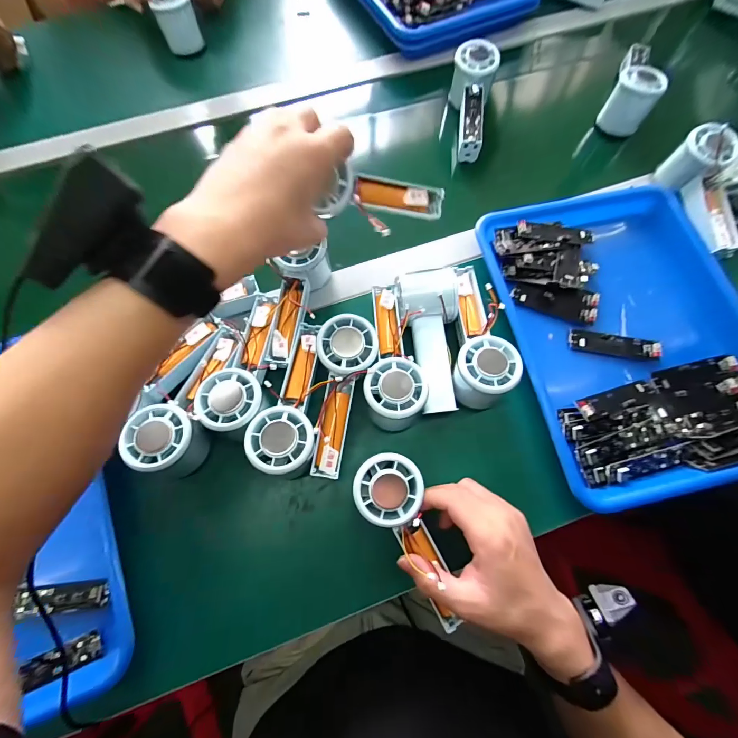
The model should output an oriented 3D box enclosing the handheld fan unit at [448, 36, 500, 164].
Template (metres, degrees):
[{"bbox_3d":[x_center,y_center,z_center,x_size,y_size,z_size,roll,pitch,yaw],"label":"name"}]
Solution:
[{"bbox_3d":[0.141,-0.359,0.478,0.054,0.049,0.157,3,84,1],"label":"handheld fan unit"}]

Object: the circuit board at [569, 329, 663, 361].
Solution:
[{"bbox_3d":[0.265,-0.027,0.379,0.090,0.010,0.025,9,71,4],"label":"circuit board"}]

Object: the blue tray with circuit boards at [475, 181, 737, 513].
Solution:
[{"bbox_3d":[0.277,-0.047,0.377,0.251,0.031,0.331,-12,71,-4],"label":"blue tray with circuit boards"}]

